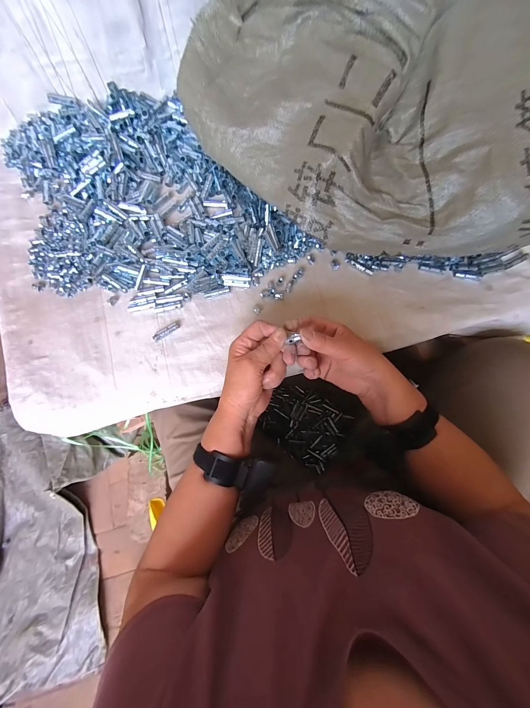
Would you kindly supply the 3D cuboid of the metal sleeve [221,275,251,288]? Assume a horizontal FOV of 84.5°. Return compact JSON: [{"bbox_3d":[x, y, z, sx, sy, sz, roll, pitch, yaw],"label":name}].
[{"bbox_3d":[-0.047,-0.119,0.477,0.044,0.009,0.016,5,77,2],"label":"metal sleeve"}]

